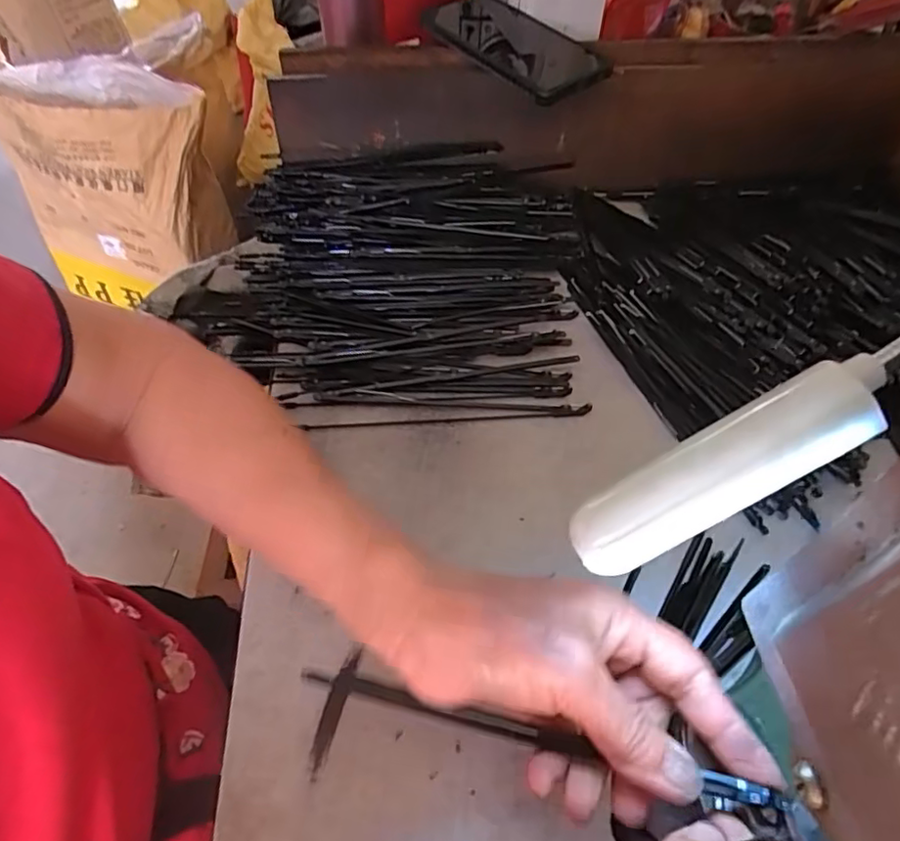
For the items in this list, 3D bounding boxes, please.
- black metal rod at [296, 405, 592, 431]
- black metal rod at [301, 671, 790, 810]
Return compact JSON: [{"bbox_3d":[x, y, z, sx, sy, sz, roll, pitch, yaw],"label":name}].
[{"bbox_3d":[-0.001,-0.001,0.391,0.194,0.008,0.007,-6,53,-2],"label":"black metal rod"},{"bbox_3d":[0.028,0.123,0.229,0.187,0.007,0.007,7,53,16],"label":"black metal rod"}]

